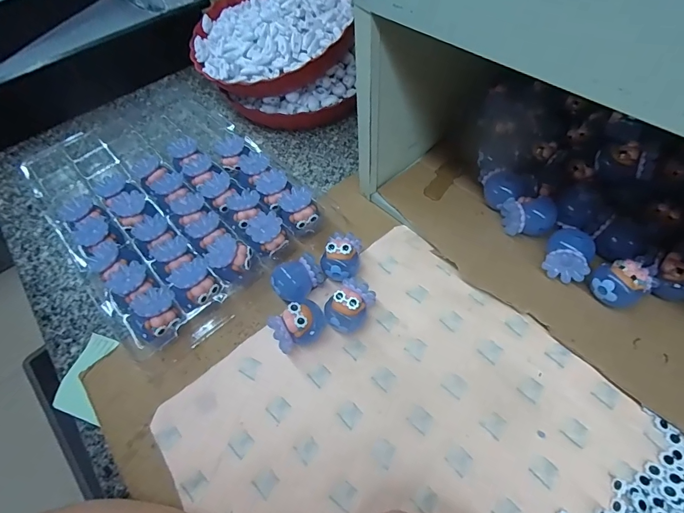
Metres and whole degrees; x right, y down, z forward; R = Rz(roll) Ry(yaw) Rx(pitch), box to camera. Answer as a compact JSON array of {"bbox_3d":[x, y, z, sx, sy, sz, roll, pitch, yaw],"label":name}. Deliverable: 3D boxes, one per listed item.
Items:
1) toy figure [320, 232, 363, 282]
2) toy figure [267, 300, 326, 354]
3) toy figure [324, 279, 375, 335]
[{"bbox_3d":[0.000,0.003,0.406,0.038,0.037,0.053,12,58,13],"label":"toy figure"},{"bbox_3d":[-0.042,0.067,0.363,0.039,0.039,0.053,35,66,24],"label":"toy figure"},{"bbox_3d":[0.007,0.050,0.371,0.037,0.034,0.051,25,65,23],"label":"toy figure"}]

